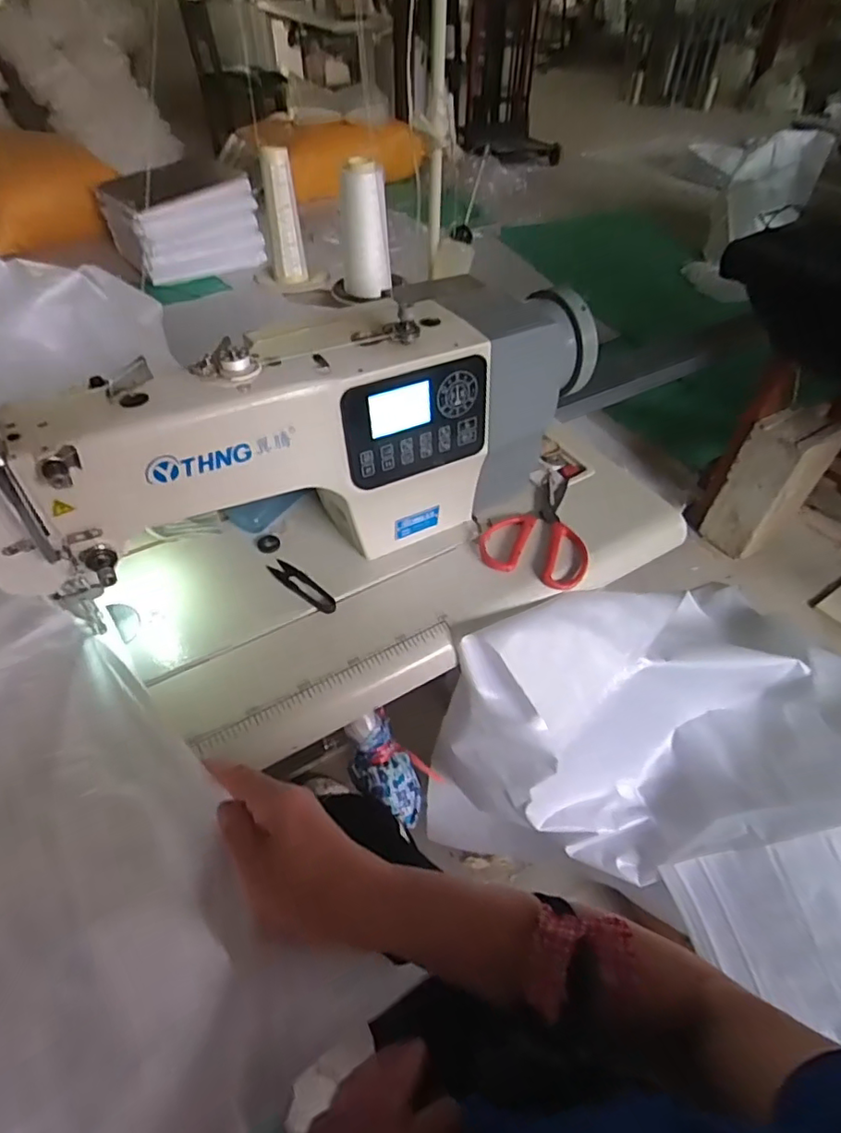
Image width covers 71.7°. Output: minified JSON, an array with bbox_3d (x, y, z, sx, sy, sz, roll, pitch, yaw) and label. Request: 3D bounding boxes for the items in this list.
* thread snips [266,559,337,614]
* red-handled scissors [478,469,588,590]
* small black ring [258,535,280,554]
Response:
[{"bbox_3d":[-0.126,0.020,0.623,0.096,0.005,0.022,33,55,24],"label":"thread snips"},{"bbox_3d":[0.147,-0.056,0.699,0.119,0.018,0.196,16,50,11],"label":"red-handled scissors"},{"bbox_3d":[-0.173,-0.027,0.661,0.025,0.004,0.026,1,49,-1],"label":"small black ring"}]

